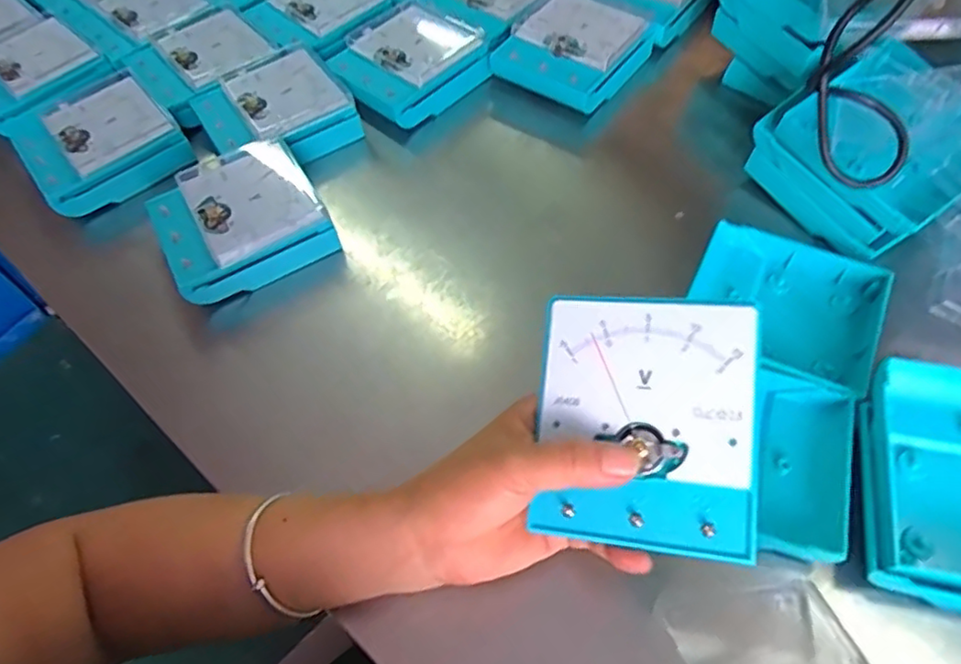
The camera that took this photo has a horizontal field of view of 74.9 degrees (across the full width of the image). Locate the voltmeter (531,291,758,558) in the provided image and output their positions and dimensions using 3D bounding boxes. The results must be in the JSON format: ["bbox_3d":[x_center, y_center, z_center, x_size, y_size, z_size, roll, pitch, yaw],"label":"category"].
[{"bbox_3d":[0.079,0.043,0.301,0.094,0.037,0.111,2,80,19],"label":"voltmeter"}]

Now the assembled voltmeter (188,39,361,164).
[{"bbox_3d":[-0.177,-0.187,0.547,0.115,0.051,0.106,-28,60,-14],"label":"assembled voltmeter"}]

